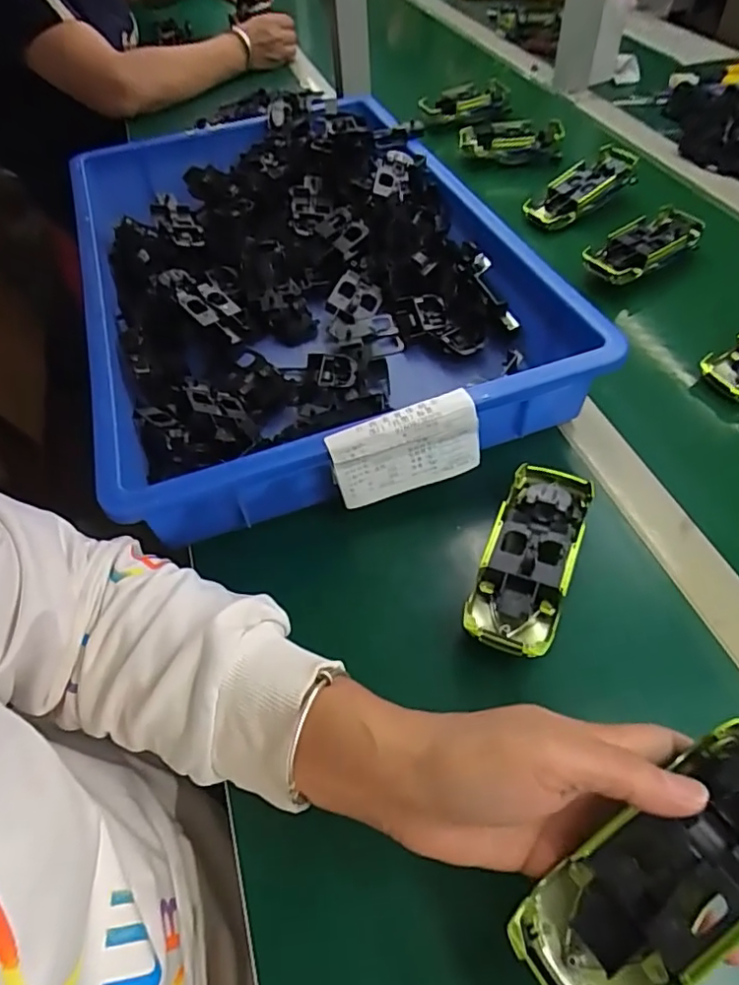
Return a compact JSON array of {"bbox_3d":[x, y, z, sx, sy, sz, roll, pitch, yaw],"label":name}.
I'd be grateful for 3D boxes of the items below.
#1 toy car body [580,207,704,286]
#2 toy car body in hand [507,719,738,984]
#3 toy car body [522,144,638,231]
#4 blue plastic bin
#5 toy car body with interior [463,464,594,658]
[{"bbox_3d":[0.281,-0.250,0.584,0.134,0.030,0.061,-32,56,-18],"label":"toy car body"},{"bbox_3d":[0.121,0.153,0.228,0.131,0.023,0.052,-41,57,1],"label":"toy car body in hand"},{"bbox_3d":[0.251,-0.356,0.664,0.146,0.026,0.054,-35,56,-4],"label":"toy car body"},{"bbox_3d":[-0.075,-0.216,0.555,0.359,0.077,0.560,-18,53,-8],"label":"blue plastic bin"},{"bbox_3d":[0.103,0.044,0.370,0.052,0.037,0.132,18,56,18],"label":"toy car body with interior"}]

